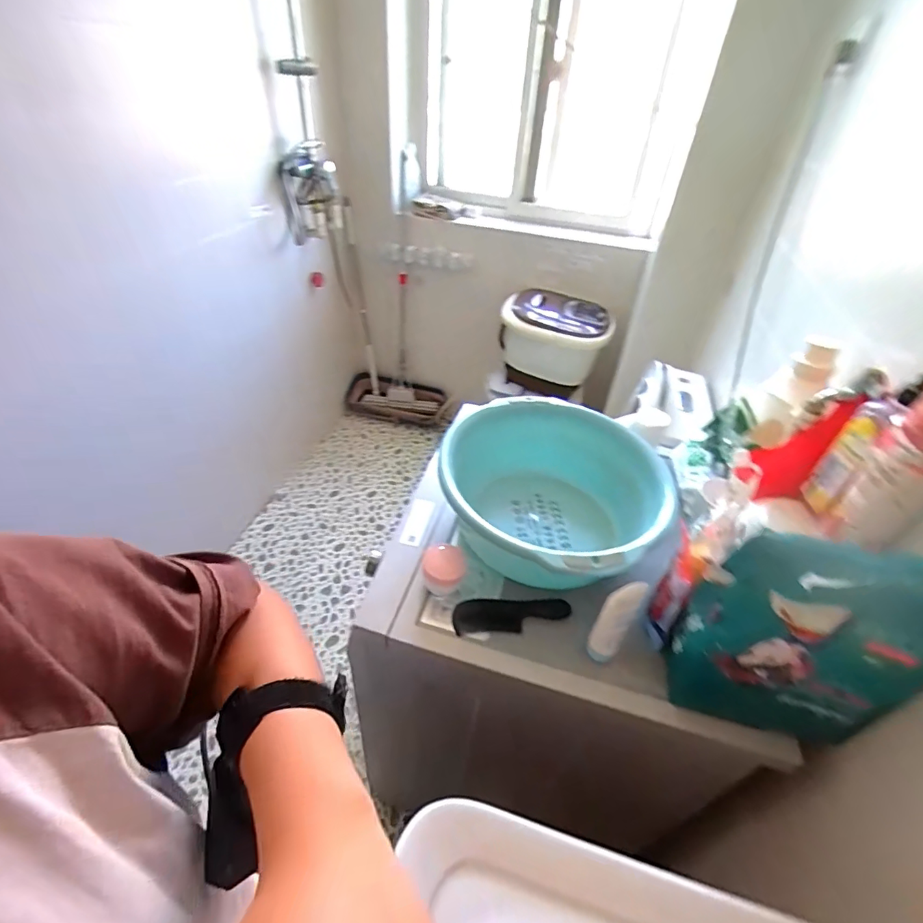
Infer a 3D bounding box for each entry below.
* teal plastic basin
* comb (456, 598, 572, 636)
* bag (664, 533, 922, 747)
[{"bbox_3d":[0.149,0.063,0.804,0.353,0.151,0.357,3,40,-2],"label":"teal plastic basin"},{"bbox_3d":[0.075,0.228,0.714,0.171,0.008,0.048,0,56,-7],"label":"comb"},{"bbox_3d":[0.382,0.205,0.553,0.209,0.317,0.083,14,41,10],"label":"bag"}]

